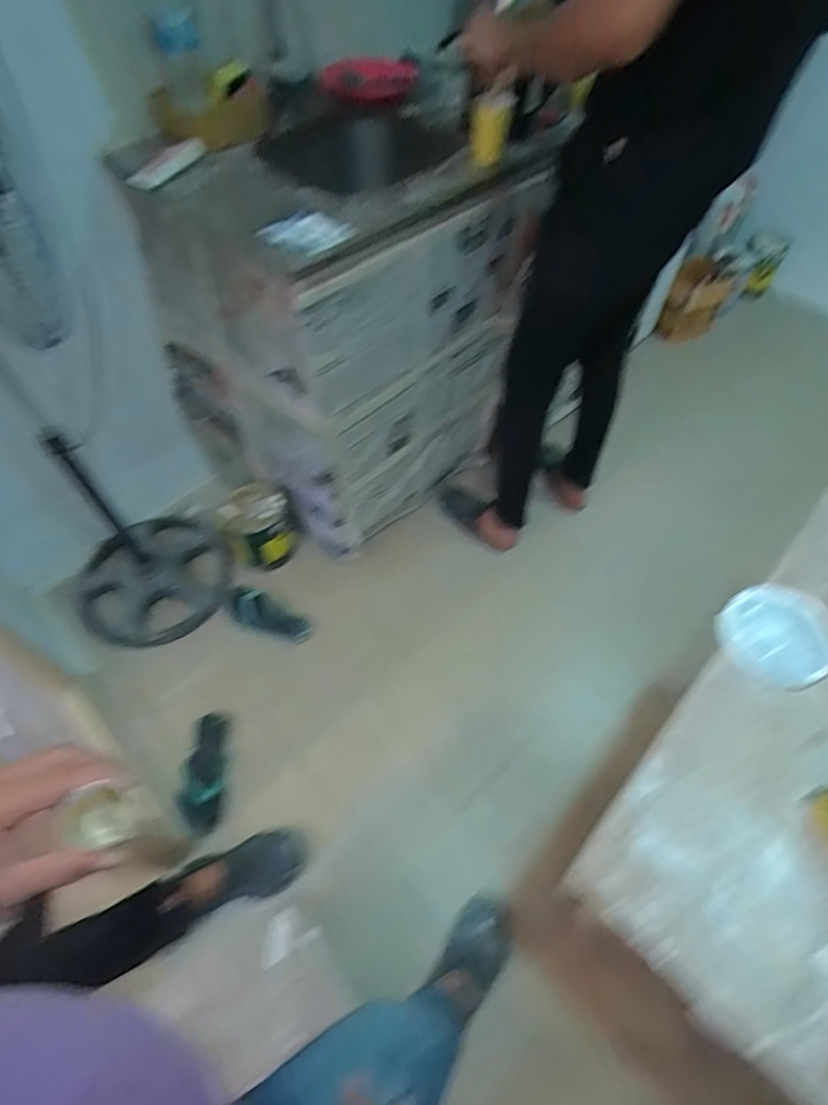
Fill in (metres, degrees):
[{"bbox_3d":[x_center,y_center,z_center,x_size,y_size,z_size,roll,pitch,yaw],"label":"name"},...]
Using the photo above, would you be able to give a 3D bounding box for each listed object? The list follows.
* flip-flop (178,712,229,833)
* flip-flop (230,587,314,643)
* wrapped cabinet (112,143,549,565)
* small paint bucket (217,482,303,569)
[{"bbox_3d":[-0.484,0.517,1.295,0.091,0.093,0.276,-1,57,-2],"label":"flip-flop"},{"bbox_3d":[-0.408,0.175,1.553,0.253,0.039,0.101,17,58,9],"label":"flip-flop"},{"bbox_3d":[-0.177,-0.538,1.451,0.788,0.869,0.552,-36,64,-21],"label":"wrapped cabinet"},{"bbox_3d":[-0.449,-0.075,1.582,0.203,0.207,0.182,-25,61,-16],"label":"small paint bucket"}]

